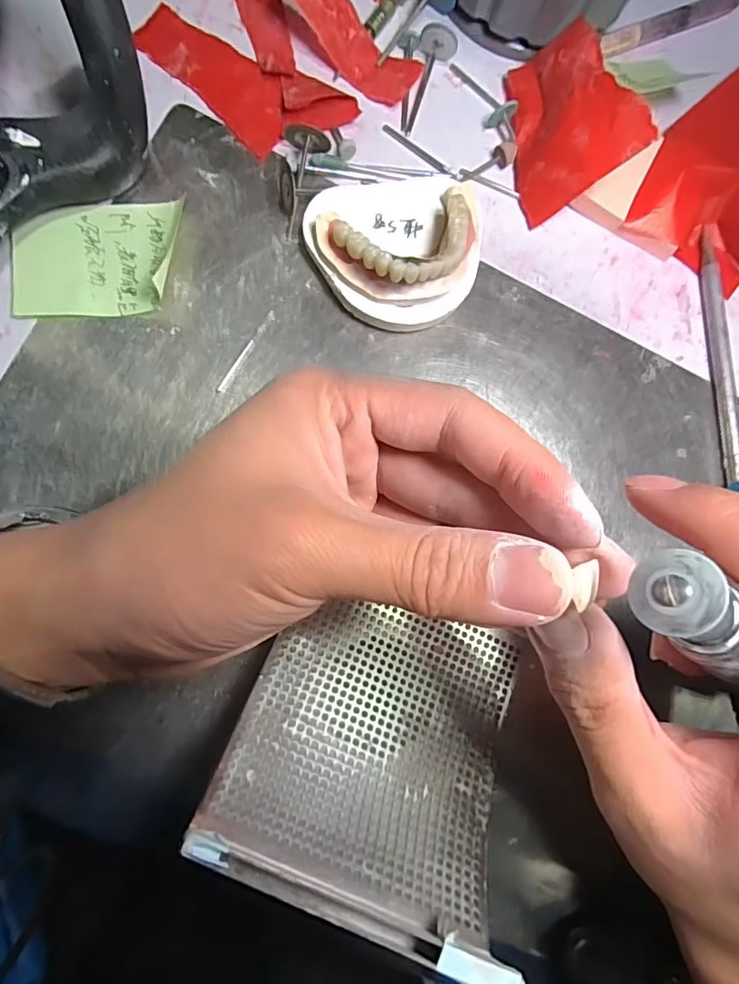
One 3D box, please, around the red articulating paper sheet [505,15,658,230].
[{"bbox_3d":[0.090,-0.172,0.233,0.006,0.056,0.077,4,73,-48],"label":"red articulating paper sheet"}]

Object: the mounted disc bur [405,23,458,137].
[{"bbox_3d":[0.029,-0.197,0.243,0.017,0.013,0.050,13,82,-5],"label":"mounted disc bur"}]

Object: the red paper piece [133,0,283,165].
[{"bbox_3d":[-0.069,-0.193,0.236,0.081,0.004,0.034,42,81,-1],"label":"red paper piece"}]

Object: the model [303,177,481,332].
[{"bbox_3d":[0.013,-0.107,0.219,0.073,0.037,0.069,-9,84,-8],"label":"model"}]

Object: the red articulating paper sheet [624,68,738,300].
[{"bbox_3d":[0.191,-0.164,0.256,0.137,0.018,0.080,-42,90,-9],"label":"red articulating paper sheet"}]

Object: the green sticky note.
[{"bbox_3d":[-0.117,-0.101,0.220,0.065,0.004,0.053,-3,84,-7],"label":"green sticky note"}]

